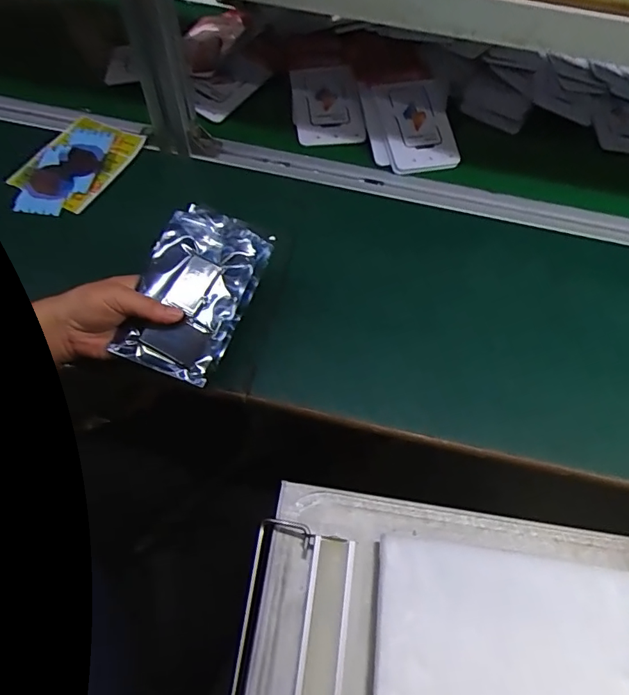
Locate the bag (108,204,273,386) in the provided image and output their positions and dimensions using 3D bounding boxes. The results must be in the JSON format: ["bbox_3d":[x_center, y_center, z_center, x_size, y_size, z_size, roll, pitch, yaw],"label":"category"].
[{"bbox_3d":[-0.112,-0.052,0.447,0.100,0.030,0.154,23,77,6],"label":"bag"}]

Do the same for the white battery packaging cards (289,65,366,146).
[{"bbox_3d":[0.015,-0.326,0.662,0.090,0.010,0.129,-10,73,5],"label":"white battery packaging cards"}]

